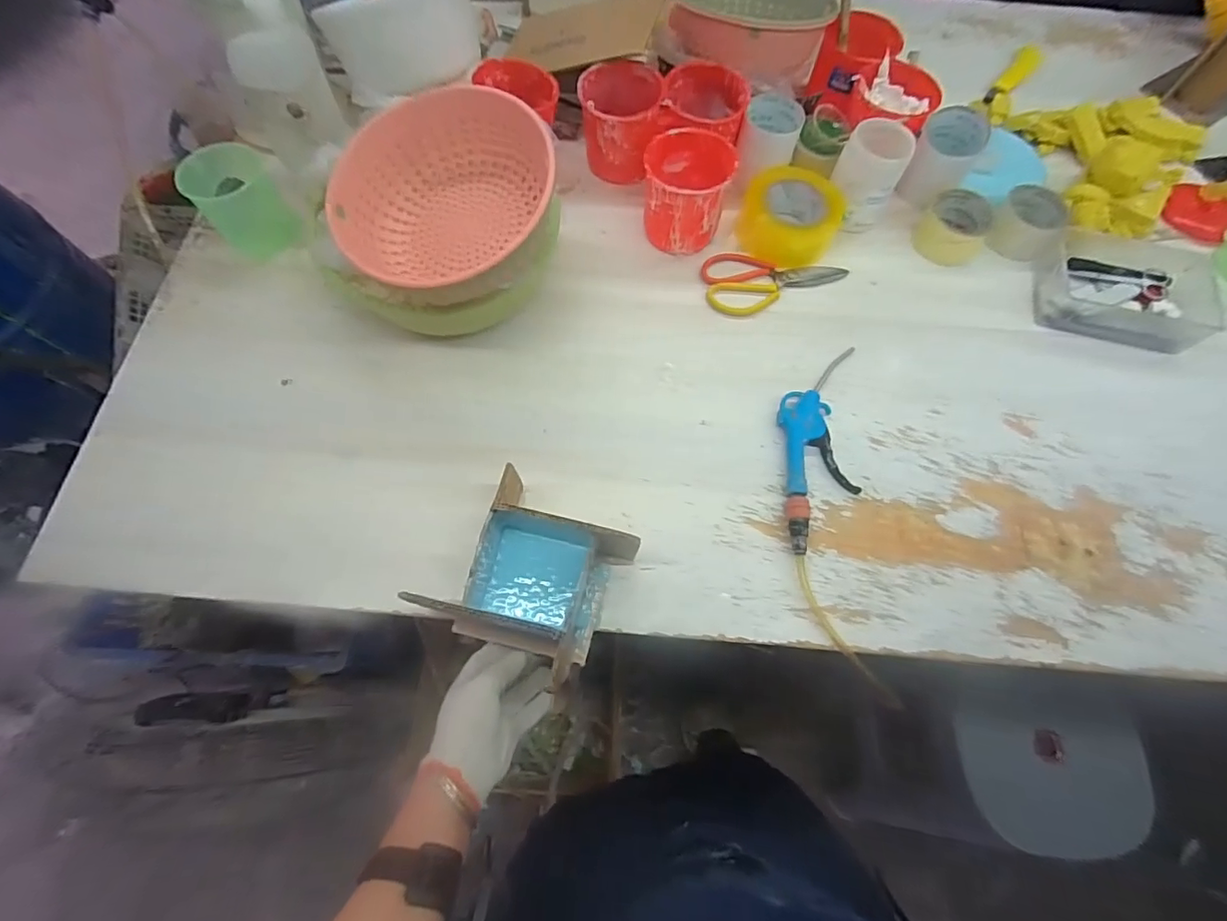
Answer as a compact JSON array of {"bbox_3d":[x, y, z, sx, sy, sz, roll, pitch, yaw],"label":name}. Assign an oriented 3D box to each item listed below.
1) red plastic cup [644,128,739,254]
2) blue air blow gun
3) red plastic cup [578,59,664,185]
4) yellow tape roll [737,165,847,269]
[{"bbox_3d":[0.097,-0.360,0.724,0.111,0.098,0.124,15,68,4],"label":"red plastic cup"},{"bbox_3d":[0.247,-0.019,0.637,0.092,0.022,0.257,3,67,-1],"label":"blue air blow gun"},{"bbox_3d":[0.006,-0.481,0.764,0.111,0.096,0.119,1,68,-2],"label":"red plastic cup"},{"bbox_3d":[0.246,-0.343,0.749,0.140,0.059,0.124,21,68,6],"label":"yellow tape roll"}]

